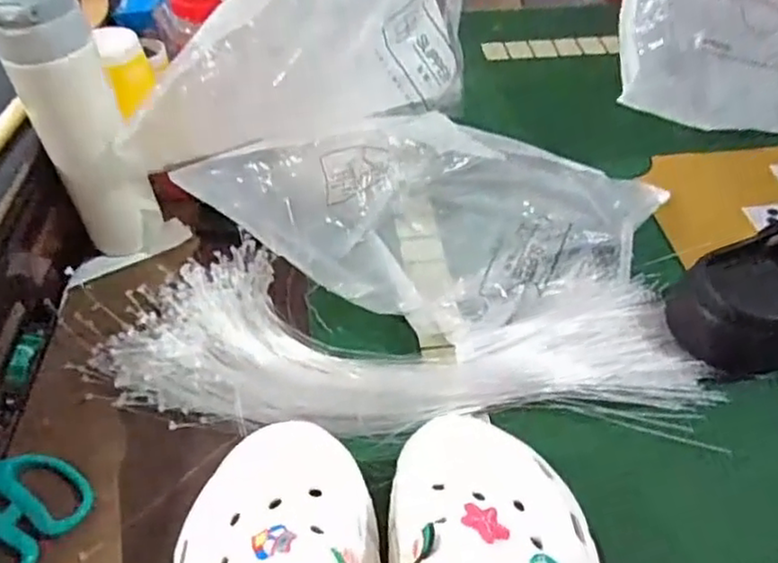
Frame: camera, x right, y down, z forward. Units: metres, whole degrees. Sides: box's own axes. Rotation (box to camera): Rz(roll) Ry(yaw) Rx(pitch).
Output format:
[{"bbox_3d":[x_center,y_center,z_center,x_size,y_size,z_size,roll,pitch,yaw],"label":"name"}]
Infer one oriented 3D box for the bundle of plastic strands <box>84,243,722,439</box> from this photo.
[{"bbox_3d":[0.006,0.040,0.510,0.446,0.030,0.154,1,47,-2],"label":"bundle of plastic strands"}]

